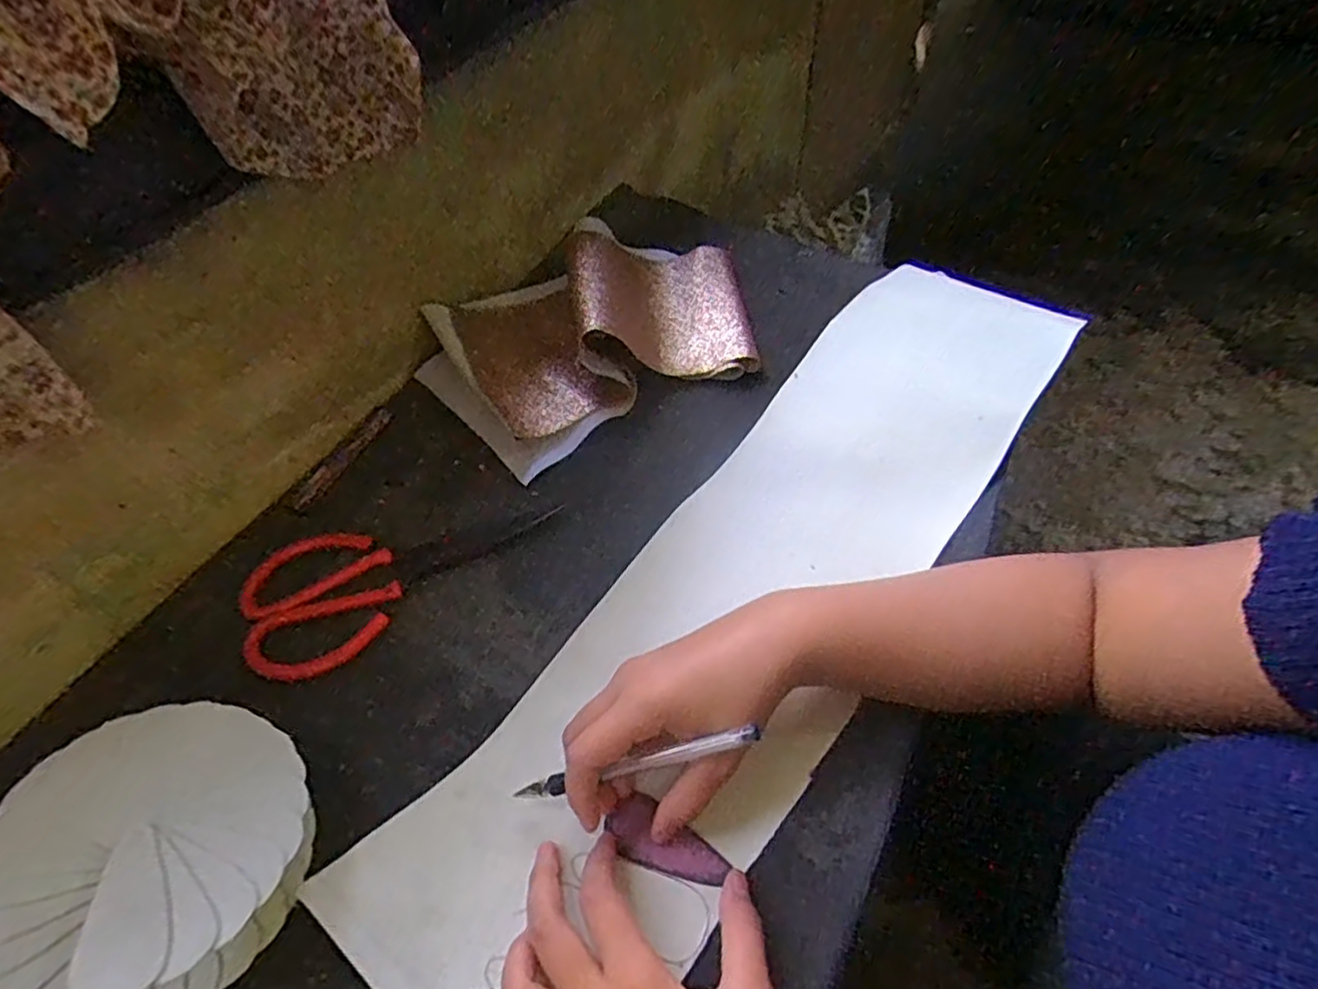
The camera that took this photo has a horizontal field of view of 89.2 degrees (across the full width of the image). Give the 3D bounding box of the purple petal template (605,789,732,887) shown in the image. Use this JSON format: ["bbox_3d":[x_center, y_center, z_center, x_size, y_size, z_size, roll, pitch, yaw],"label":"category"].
[{"bbox_3d":[0.004,0.178,0.340,0.062,0.004,0.028,24,57,17],"label":"purple petal template"}]

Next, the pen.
[{"bbox_3d":[-0.017,0.132,0.325,0.129,0.009,0.008,-23,49,20],"label":"pen"}]

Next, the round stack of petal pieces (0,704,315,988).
[{"bbox_3d":[-0.238,0.170,0.317,0.124,0.065,0.131,-1,52,1],"label":"round stack of petal pieces"}]

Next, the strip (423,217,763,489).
[{"bbox_3d":[-0.048,-0.141,0.552,0.274,0.068,0.196,-30,57,-19],"label":"strip"}]

